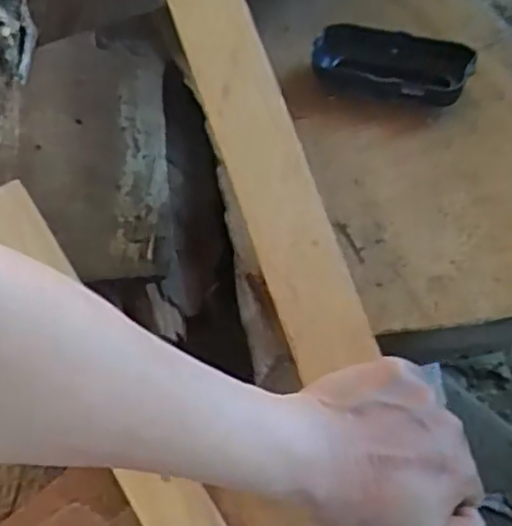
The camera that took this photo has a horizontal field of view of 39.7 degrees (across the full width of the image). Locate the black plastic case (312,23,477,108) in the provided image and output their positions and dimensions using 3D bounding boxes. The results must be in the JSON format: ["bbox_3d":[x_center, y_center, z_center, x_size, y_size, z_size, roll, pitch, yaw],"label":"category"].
[{"bbox_3d":[0.097,-0.144,0.512,0.111,0.021,0.054,19,64,14],"label":"black plastic case"}]

